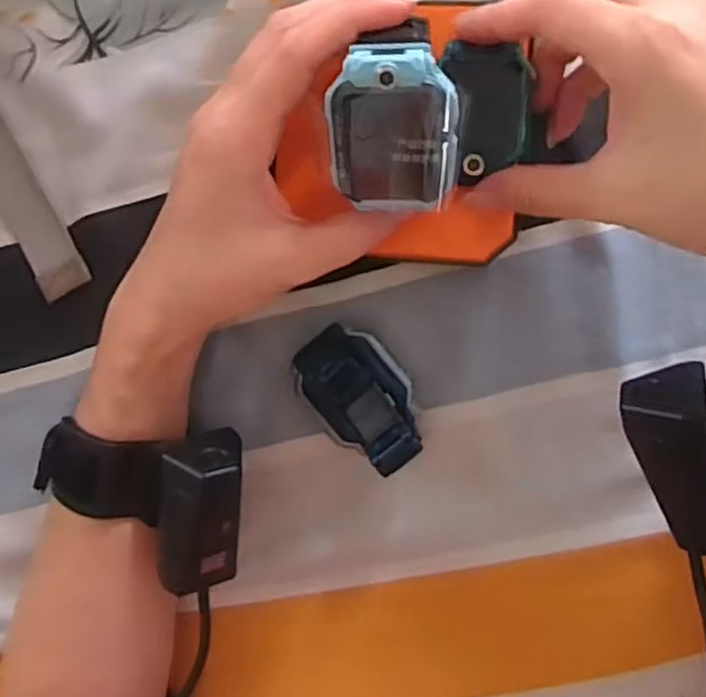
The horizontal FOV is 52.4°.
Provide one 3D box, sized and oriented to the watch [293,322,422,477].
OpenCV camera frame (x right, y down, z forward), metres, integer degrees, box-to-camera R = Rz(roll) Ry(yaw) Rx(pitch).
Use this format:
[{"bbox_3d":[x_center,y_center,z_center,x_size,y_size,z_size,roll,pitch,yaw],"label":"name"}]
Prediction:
[{"bbox_3d":[0.002,0.022,0.305,0.040,0.026,0.062,-38,89,8],"label":"watch"}]

